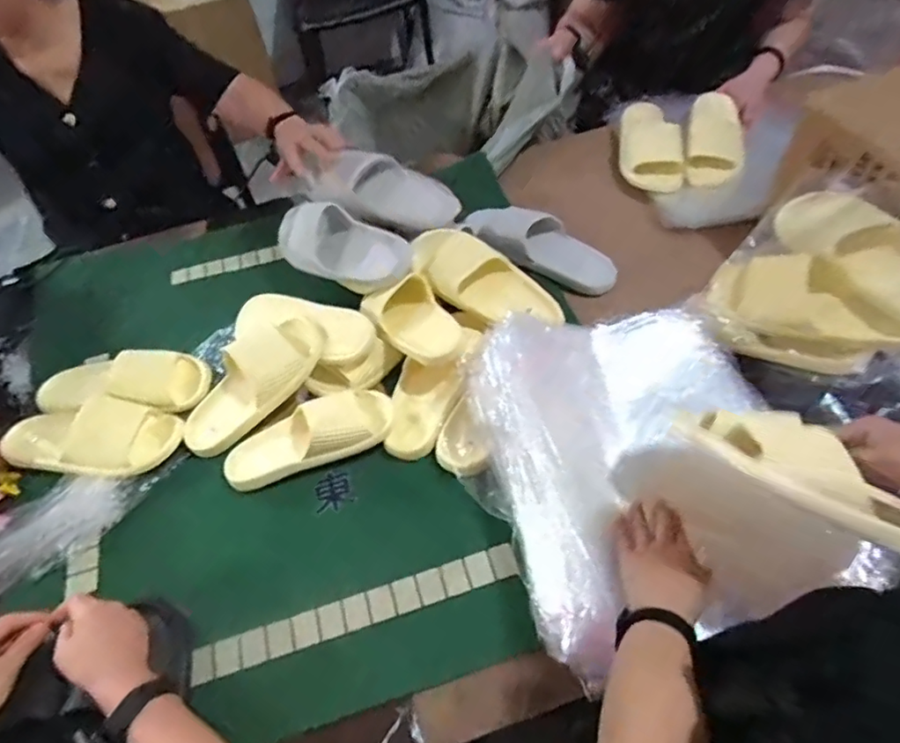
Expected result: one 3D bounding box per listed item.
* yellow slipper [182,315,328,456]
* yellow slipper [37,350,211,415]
[{"bbox_3d":[-0.283,0.017,0.821,0.243,0.062,0.099,-46,61,1],"label":"yellow slipper"},{"bbox_3d":[-0.496,0.016,0.870,0.245,0.064,0.098,-8,54,-1],"label":"yellow slipper"}]

